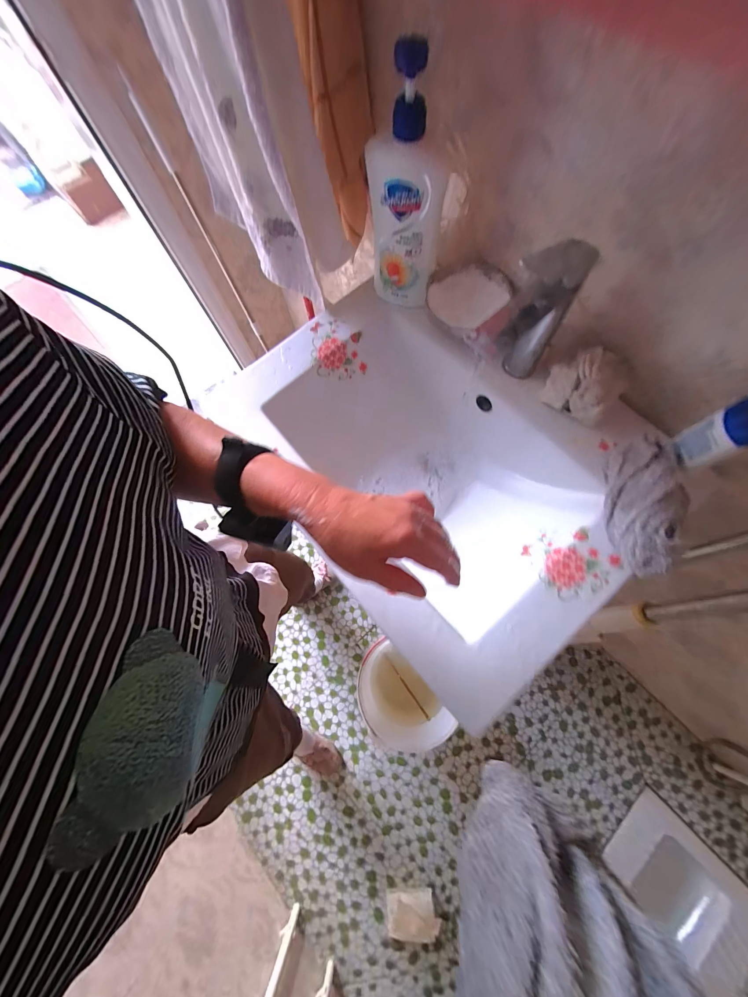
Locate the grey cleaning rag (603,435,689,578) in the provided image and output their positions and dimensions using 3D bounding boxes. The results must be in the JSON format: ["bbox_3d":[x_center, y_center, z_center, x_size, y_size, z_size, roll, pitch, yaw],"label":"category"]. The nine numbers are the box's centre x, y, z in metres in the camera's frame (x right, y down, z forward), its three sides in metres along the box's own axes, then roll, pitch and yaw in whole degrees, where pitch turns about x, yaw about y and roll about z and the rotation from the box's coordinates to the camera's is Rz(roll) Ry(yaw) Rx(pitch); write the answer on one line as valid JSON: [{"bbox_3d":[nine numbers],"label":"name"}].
[{"bbox_3d":[0.326,0.008,0.398,0.074,0.062,0.170,15,73,8],"label":"grey cleaning rag"}]

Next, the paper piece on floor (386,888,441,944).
[{"bbox_3d":[0.107,1.153,0.909,0.141,0.078,0.098,-3,72,2],"label":"paper piece on floor"}]

